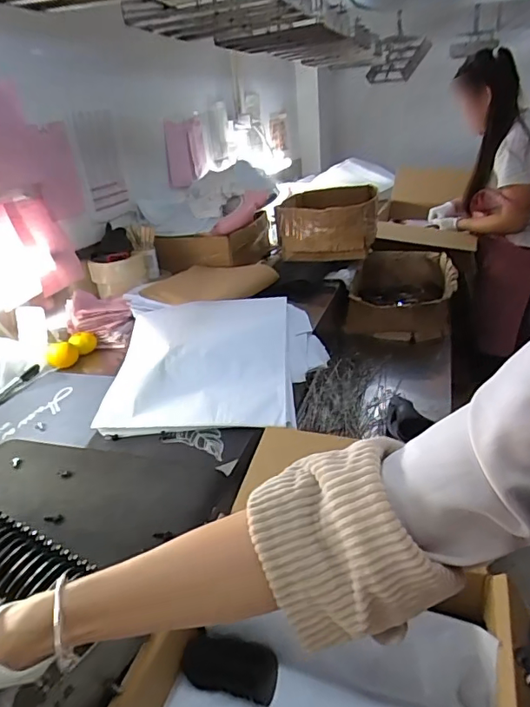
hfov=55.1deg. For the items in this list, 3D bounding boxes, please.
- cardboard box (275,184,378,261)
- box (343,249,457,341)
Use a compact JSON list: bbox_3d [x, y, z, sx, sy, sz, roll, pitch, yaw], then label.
[{"bbox_3d":[0.198,-0.423,1.580,0.278,0.139,0.444,1,26,12],"label":"cardboard box"},{"bbox_3d":[0.416,-0.183,1.539,0.287,0.129,0.488,3,26,15],"label":"box"}]

